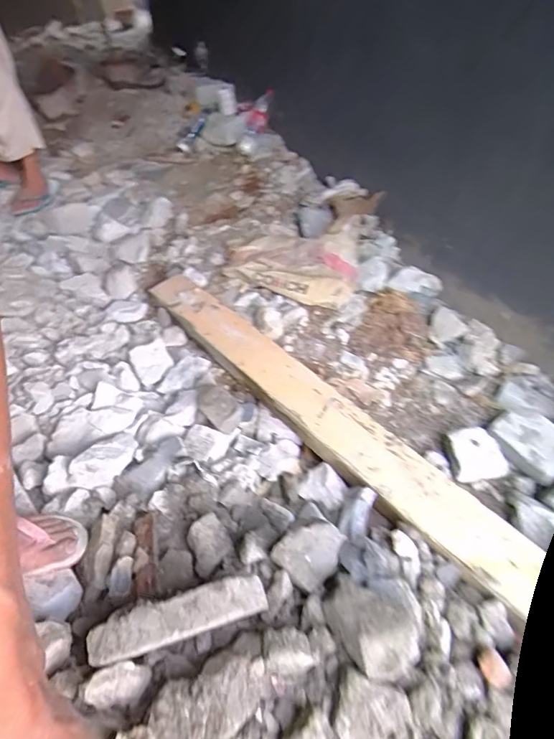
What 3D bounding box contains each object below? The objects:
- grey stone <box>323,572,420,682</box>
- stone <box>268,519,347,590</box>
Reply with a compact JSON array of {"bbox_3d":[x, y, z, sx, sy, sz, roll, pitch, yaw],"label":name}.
[{"bbox_3d":[0.131,0.336,0.614,0.123,0.047,0.128,-1,42,1],"label":"grey stone"},{"bbox_3d":[0.052,0.276,0.698,0.099,0.030,0.078,-34,51,-30],"label":"stone"}]

